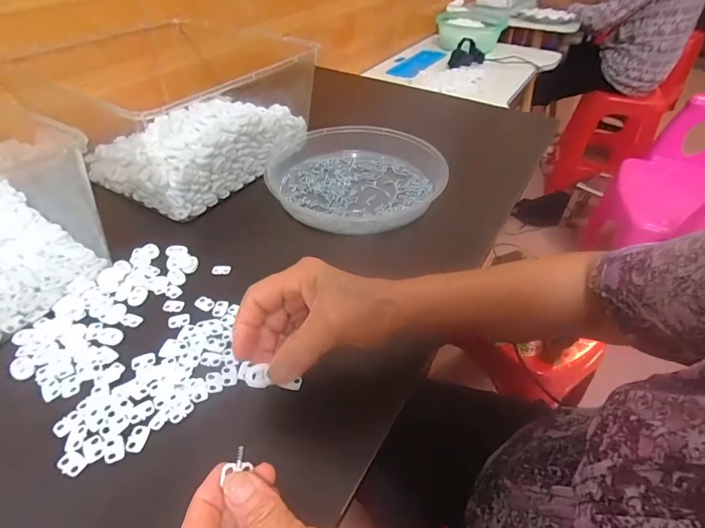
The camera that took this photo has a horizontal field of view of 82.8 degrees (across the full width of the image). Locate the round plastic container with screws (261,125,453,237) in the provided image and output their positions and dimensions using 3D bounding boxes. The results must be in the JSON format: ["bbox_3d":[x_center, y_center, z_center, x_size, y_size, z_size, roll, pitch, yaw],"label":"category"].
[{"bbox_3d":[0.003,-0.124,0.542,0.220,0.038,0.221,1,43,-1],"label":"round plastic container with screws"}]

